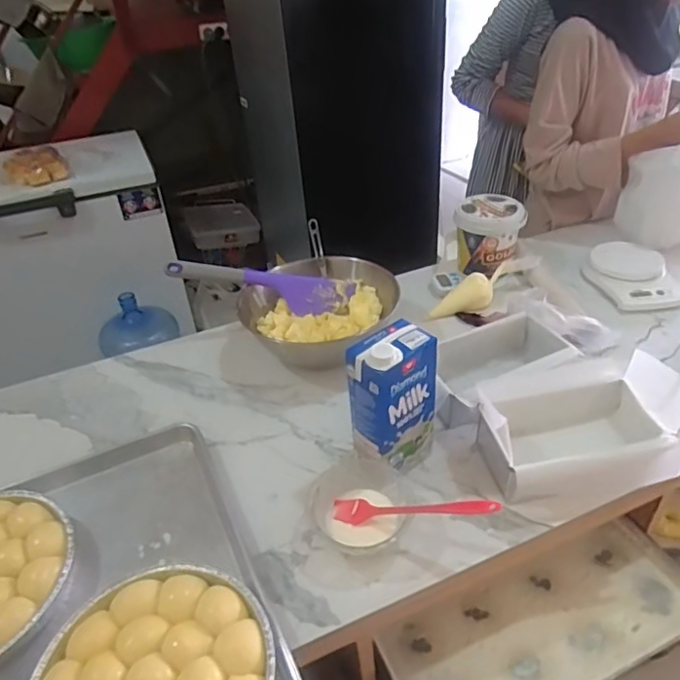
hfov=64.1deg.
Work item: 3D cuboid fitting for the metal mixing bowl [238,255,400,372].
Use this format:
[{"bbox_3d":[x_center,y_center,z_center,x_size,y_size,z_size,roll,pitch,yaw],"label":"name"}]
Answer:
[{"bbox_3d":[-0.038,-0.054,0.940,0.223,0.126,0.223,-4,37,3],"label":"metal mixing bowl"}]

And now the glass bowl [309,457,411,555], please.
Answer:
[{"bbox_3d":[0.024,0.197,0.649,0.112,0.048,0.109,-4,37,3],"label":"glass bowl"}]

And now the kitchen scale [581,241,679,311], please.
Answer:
[{"bbox_3d":[0.540,-0.127,1.001,0.142,0.044,0.169,-7,37,0],"label":"kitchen scale"}]

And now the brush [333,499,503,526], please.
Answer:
[{"bbox_3d":[0.082,0.192,0.616,0.191,0.016,0.027,-10,33,24],"label":"brush"}]

